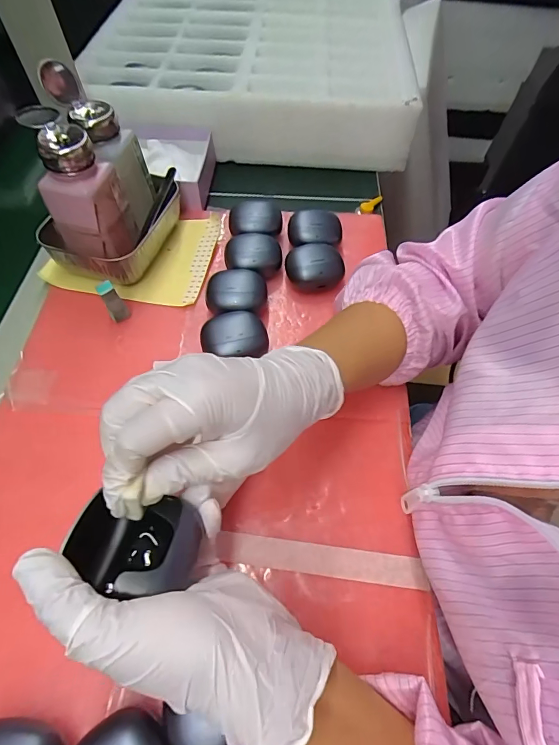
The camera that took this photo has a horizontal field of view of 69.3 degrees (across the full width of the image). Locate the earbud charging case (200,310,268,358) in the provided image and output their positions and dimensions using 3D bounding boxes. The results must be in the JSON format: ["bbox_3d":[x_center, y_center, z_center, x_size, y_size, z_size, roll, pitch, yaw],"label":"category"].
[{"bbox_3d":[-0.040,-0.031,0.358,0.056,0.030,0.040,-8,58,-7],"label":"earbud charging case"}]

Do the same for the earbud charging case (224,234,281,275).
[{"bbox_3d":[-0.027,-0.120,0.422,0.057,0.030,0.044,0,58,-2],"label":"earbud charging case"}]

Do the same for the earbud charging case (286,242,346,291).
[{"bbox_3d":[0.036,-0.106,0.411,0.055,0.030,0.048,-14,59,-10],"label":"earbud charging case"}]

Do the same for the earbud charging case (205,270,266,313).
[{"bbox_3d":[-0.041,-0.072,0.384,0.055,0.029,0.047,-4,58,-4],"label":"earbud charging case"}]

